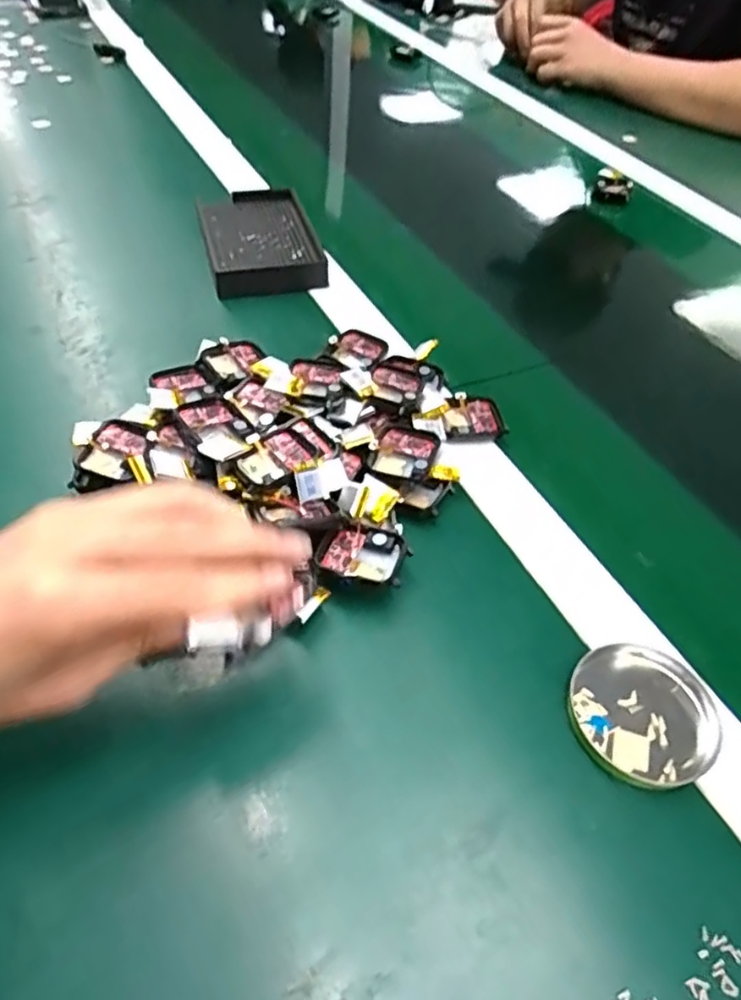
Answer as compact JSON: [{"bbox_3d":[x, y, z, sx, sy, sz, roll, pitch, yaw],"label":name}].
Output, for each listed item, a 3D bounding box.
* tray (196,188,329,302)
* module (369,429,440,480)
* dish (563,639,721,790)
[{"bbox_3d":[-0.093,-0.223,0.564,0.093,0.019,0.138,-12,51,-11],"label":"tray"},{"bbox_3d":[0.021,-0.029,0.393,0.035,0.006,0.035,16,51,11],"label":"module"},{"bbox_3d":[0.127,0.099,0.307,0.065,0.007,0.065,1,50,-1],"label":"dish"}]

